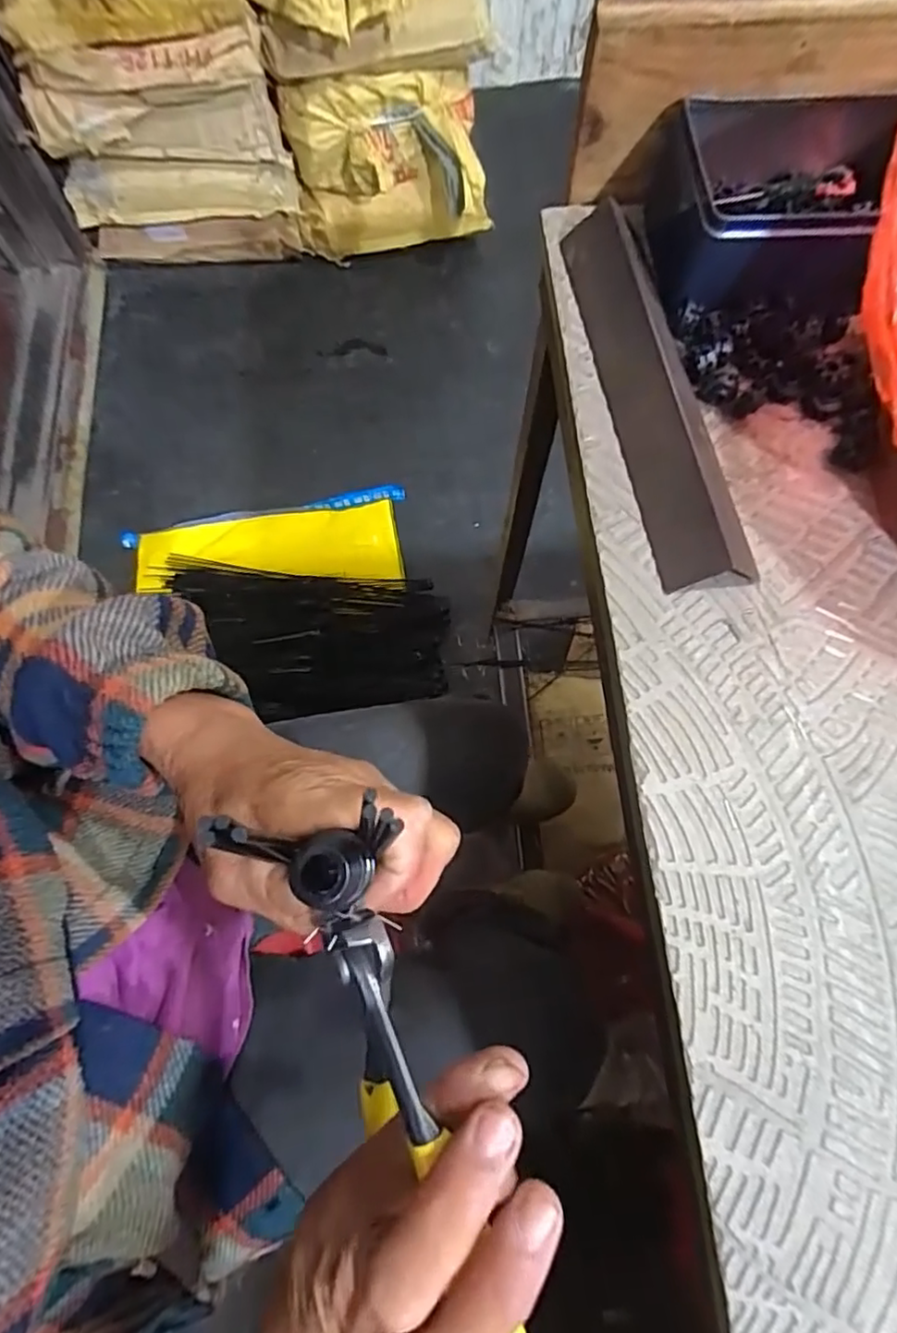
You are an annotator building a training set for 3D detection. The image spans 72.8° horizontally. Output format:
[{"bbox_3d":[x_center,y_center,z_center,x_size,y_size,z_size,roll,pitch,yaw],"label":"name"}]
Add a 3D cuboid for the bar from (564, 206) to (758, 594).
[{"bbox_3d":[0.112,-0.155,0.337,0.046,0.026,0.237,-10,73,-3],"label":"bar"}]

